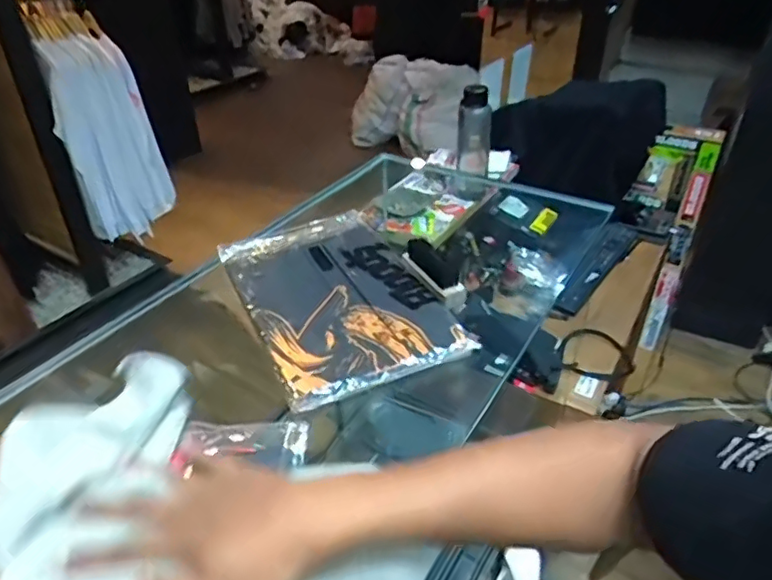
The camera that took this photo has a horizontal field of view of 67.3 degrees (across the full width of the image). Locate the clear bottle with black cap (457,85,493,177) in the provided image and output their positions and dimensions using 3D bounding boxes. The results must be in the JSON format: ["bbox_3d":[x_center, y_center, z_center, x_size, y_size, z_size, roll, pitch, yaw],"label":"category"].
[{"bbox_3d":[0.182,-0.317,1.203,0.066,0.211,0.076,4,60,6],"label":"clear bottle with black cap"}]

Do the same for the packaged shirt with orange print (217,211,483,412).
[{"bbox_3d":[-0.057,0.003,0.655,0.193,0.024,0.296,-17,38,-22],"label":"packaged shirt with orange print"}]

